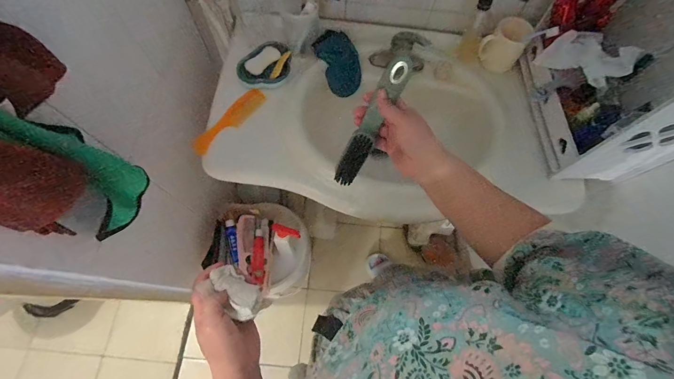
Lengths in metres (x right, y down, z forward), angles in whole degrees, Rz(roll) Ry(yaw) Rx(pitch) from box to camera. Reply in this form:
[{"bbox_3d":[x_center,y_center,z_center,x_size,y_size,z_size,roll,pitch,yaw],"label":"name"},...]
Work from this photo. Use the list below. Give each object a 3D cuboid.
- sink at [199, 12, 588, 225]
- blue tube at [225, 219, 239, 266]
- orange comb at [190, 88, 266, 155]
[{"bbox_3d":[0.115,-0.174,0.728,0.755,0.170,0.481,-1,70,-3],"label":"sink"},{"bbox_3d":[-0.311,0.158,0.951,0.031,0.021,0.137,-14,71,-8],"label":"blue tube"},{"bbox_3d":[-0.234,-0.150,0.692,0.046,0.006,0.188,42,78,6],"label":"orange comb"}]

